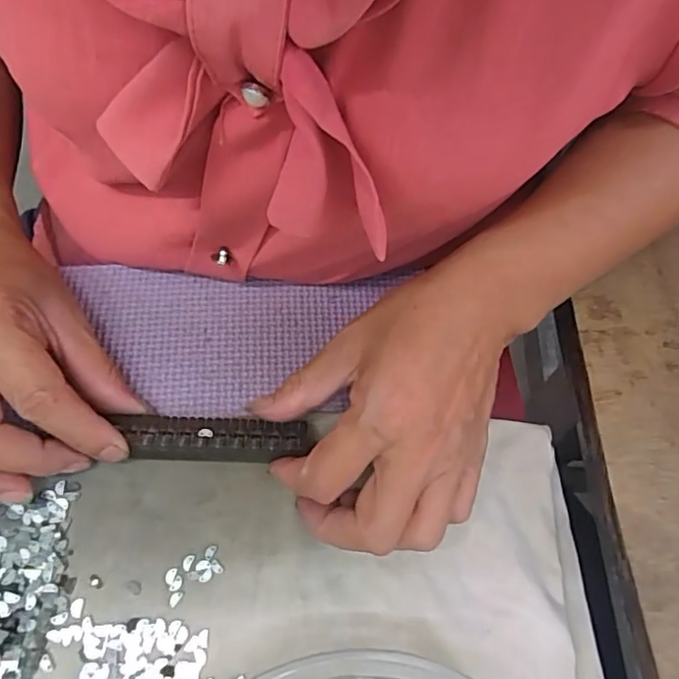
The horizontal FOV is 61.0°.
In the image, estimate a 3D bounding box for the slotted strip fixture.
[{"bbox_3d":[-0.057,0.045,0.262,0.082,0.005,0.021,2,63,-4],"label":"slotted strip fixture"}]

